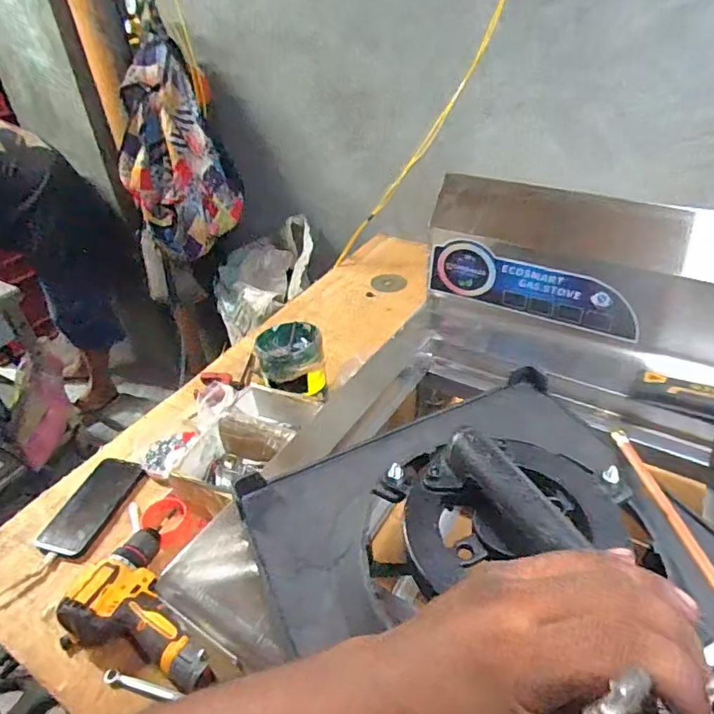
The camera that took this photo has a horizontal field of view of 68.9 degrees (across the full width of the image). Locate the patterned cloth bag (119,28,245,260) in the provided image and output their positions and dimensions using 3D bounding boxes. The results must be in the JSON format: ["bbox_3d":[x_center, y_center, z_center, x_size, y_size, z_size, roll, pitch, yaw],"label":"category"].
[{"bbox_3d":[-0.496,-0.566,1.419,0.281,0.553,0.131,-15,13,-14],"label":"patterned cloth bag"}]

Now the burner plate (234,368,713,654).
[{"bbox_3d":[0.092,0.113,0.327,0.283,0.096,0.294,-19,41,-19],"label":"burner plate"}]

